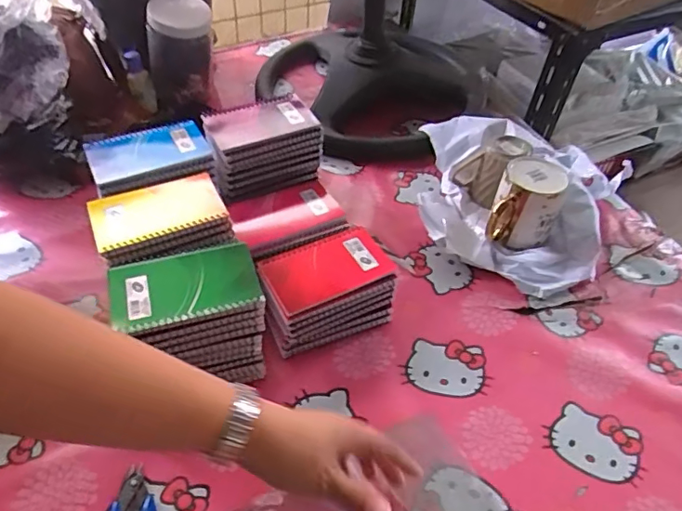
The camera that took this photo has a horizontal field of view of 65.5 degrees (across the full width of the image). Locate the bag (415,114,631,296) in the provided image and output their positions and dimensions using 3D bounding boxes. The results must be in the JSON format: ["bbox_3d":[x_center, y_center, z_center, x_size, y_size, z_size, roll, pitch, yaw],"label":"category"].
[{"bbox_3d":[0.229,-0.103,0.738,0.286,0.095,0.286,23,49,19],"label":"bag"}]

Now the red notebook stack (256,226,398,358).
[{"bbox_3d":[-0.021,0.036,0.605,0.147,0.083,0.102,-16,48,-17],"label":"red notebook stack"}]

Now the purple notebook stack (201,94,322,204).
[{"bbox_3d":[-0.101,-0.142,0.701,0.141,0.077,0.104,-15,48,-16],"label":"purple notebook stack"}]

